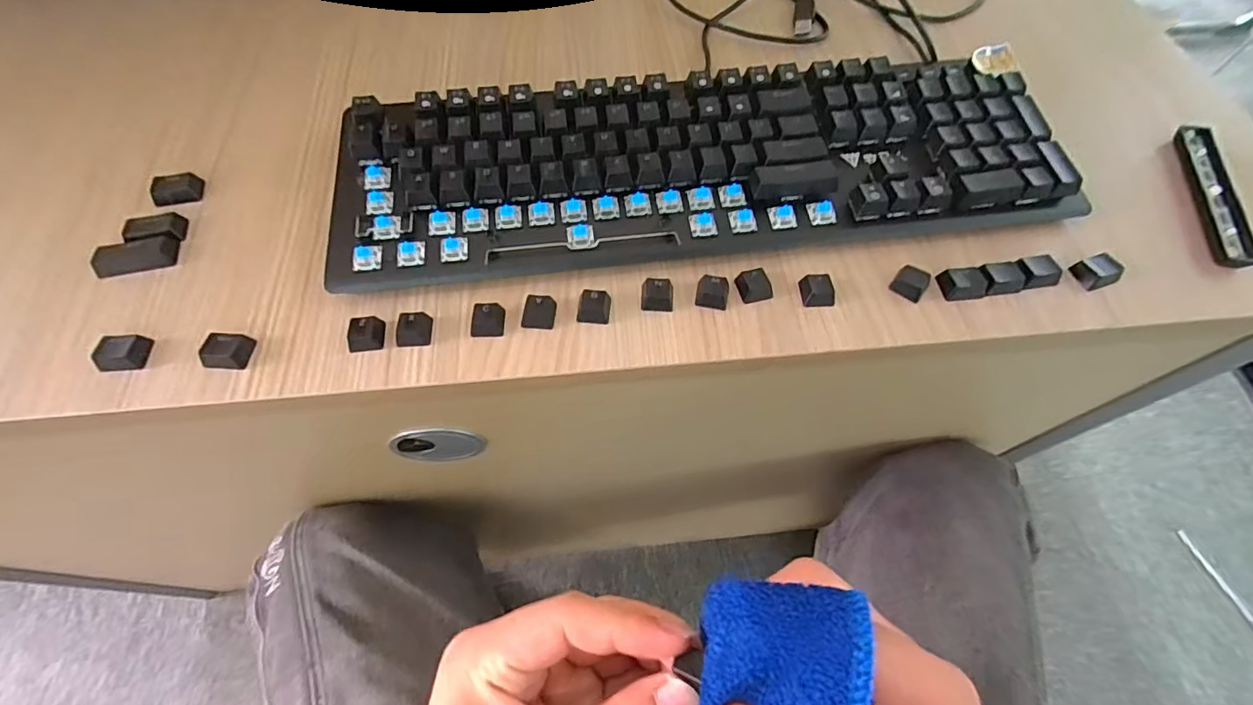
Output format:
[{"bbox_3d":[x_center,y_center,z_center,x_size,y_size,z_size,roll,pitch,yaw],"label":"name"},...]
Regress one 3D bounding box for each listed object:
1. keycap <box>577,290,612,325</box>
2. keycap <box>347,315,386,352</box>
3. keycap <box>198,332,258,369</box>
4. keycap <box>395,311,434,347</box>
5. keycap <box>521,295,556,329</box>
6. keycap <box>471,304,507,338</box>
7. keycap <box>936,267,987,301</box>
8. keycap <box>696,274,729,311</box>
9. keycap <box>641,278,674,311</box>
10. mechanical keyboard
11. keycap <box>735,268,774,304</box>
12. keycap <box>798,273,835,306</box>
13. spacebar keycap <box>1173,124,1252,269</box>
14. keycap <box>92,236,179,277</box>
[{"bbox_3d":[-0.018,-0.026,0.292,0.017,0.008,0.017,4,63,0],"label":"keycap"},{"bbox_3d":[-0.139,-0.010,0.283,0.017,0.007,0.019,-5,63,-5],"label":"keycap"},{"bbox_3d":[-0.210,-0.001,0.278,0.022,0.009,0.019,6,63,1],"label":"keycap"},{"bbox_3d":[-0.115,-0.013,0.285,0.018,0.007,0.018,-7,63,-6],"label":"keycap"},{"bbox_3d":[-0.048,-0.023,0.290,0.017,0.009,0.017,5,63,1],"label":"keycap"},{"bbox_3d":[-0.075,-0.018,0.287,0.017,0.009,0.019,-1,63,-2],"label":"keycap"},{"bbox_3d":[0.191,-0.039,0.301,0.022,0.011,0.018,-1,63,-3],"label":"keycap"},{"bbox_3d":[0.049,-0.035,0.298,0.017,0.008,0.018,11,63,4],"label":"keycap"},{"bbox_3d":[0.018,-0.033,0.296,0.018,0.008,0.017,3,63,-1],"label":"keycap"},{"bbox_3d":[0.044,-0.117,0.325,0.426,0.038,0.124,-7,63,-6],"label":"mechanical keyboard"},{"bbox_3d":[0.073,-0.038,0.300,0.019,0.008,0.018,-16,65,-10],"label":"keycap"},{"bbox_3d":[0.109,-0.036,0.299,0.018,0.009,0.018,0,63,-2],"label":"keycap"},{"bbox_3d":[0.373,-0.102,0.334,0.022,0.014,0.115,14,63,5],"label":"spacebar keycap"},{"bbox_3d":[-0.286,-0.056,0.307,0.042,0.007,0.020,-12,64,-8],"label":"keycap"}]

